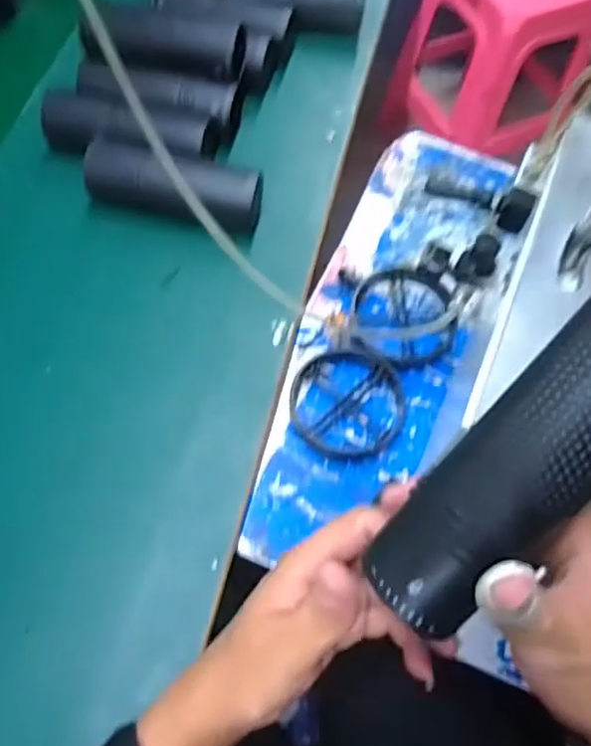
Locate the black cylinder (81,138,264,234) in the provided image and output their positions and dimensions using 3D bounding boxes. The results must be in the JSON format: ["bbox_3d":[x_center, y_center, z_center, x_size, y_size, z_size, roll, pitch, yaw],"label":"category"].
[{"bbox_3d":[-0.116,-0.174,0.577,0.158,0.050,0.054,11,63,2],"label":"black cylinder"}]

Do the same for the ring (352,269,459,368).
[{"bbox_3d":[0.104,-0.054,0.572,0.098,0.025,0.103,2,63,-3],"label":"ring"}]

